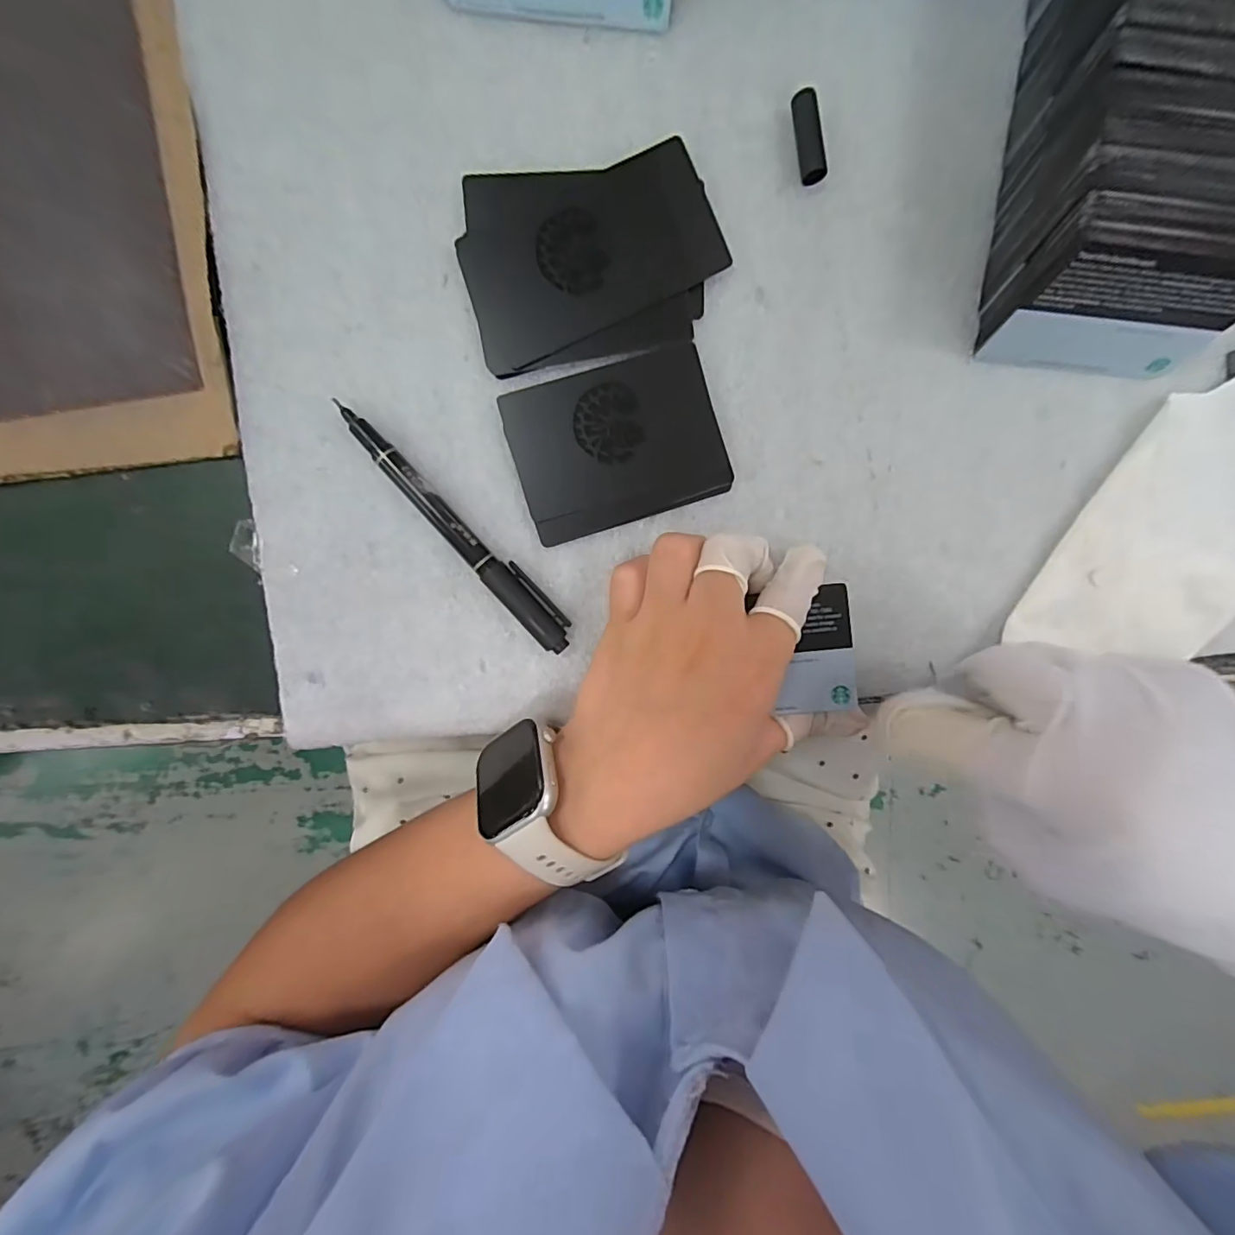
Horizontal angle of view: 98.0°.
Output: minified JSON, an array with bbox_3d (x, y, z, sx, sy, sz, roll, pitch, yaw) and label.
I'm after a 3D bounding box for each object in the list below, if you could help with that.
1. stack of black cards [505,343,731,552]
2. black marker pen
[{"bbox_3d":[0.000,-0.072,0.225,0.085,0.004,0.063,-18,98,-1],"label":"stack of black cards"},{"bbox_3d":[-0.065,-0.036,0.222,0.015,0.009,0.127,-42,97,3],"label":"black marker pen"}]

